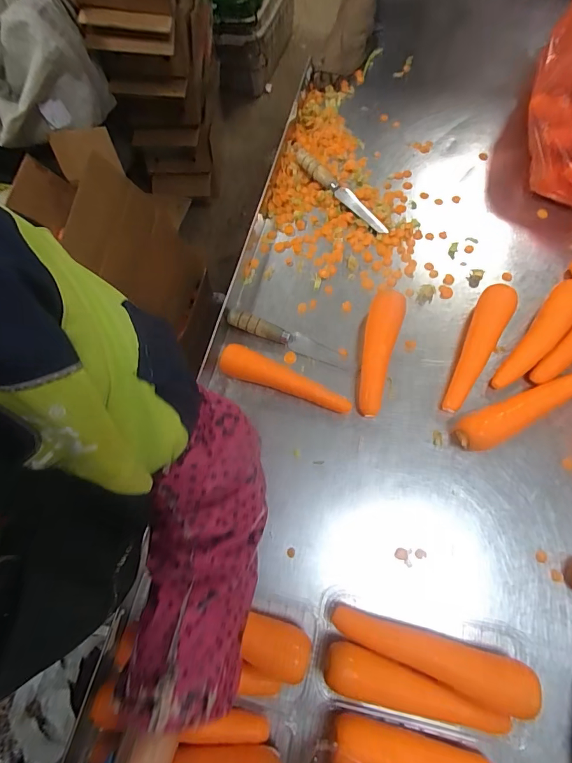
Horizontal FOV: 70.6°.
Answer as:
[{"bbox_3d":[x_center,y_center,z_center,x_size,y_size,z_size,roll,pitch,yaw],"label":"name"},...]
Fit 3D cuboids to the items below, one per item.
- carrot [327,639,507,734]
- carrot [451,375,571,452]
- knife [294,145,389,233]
[{"bbox_3d":[0.136,0.330,0.430,0.189,0.042,0.045,16,72,8],"label":"carrot"},{"bbox_3d":[0.310,0.042,0.528,0.190,0.039,0.047,-22,72,-5],"label":"carrot"},{"bbox_3d":[0.082,-0.323,0.666,0.030,0.019,0.230,-38,74,-10],"label":"knife"}]

